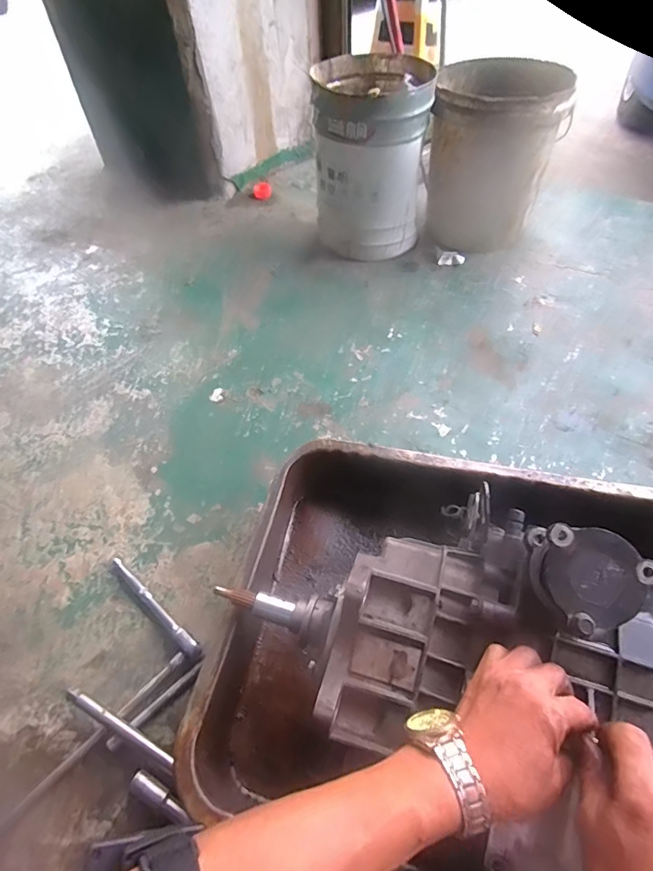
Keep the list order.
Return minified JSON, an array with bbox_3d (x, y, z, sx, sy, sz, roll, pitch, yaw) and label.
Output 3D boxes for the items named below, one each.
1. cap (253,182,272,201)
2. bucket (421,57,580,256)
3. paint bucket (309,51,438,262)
[{"bbox_3d":[-0.190,-0.725,1.346,0.051,0.025,0.060,-4,55,1],"label":"cap"},{"bbox_3d":[0.371,-0.638,1.039,0.245,0.294,0.271,8,56,10],"label":"bucket"},{"bbox_3d":[0.096,-0.618,1.028,0.230,0.325,0.249,-1,55,3],"label":"paint bucket"}]

